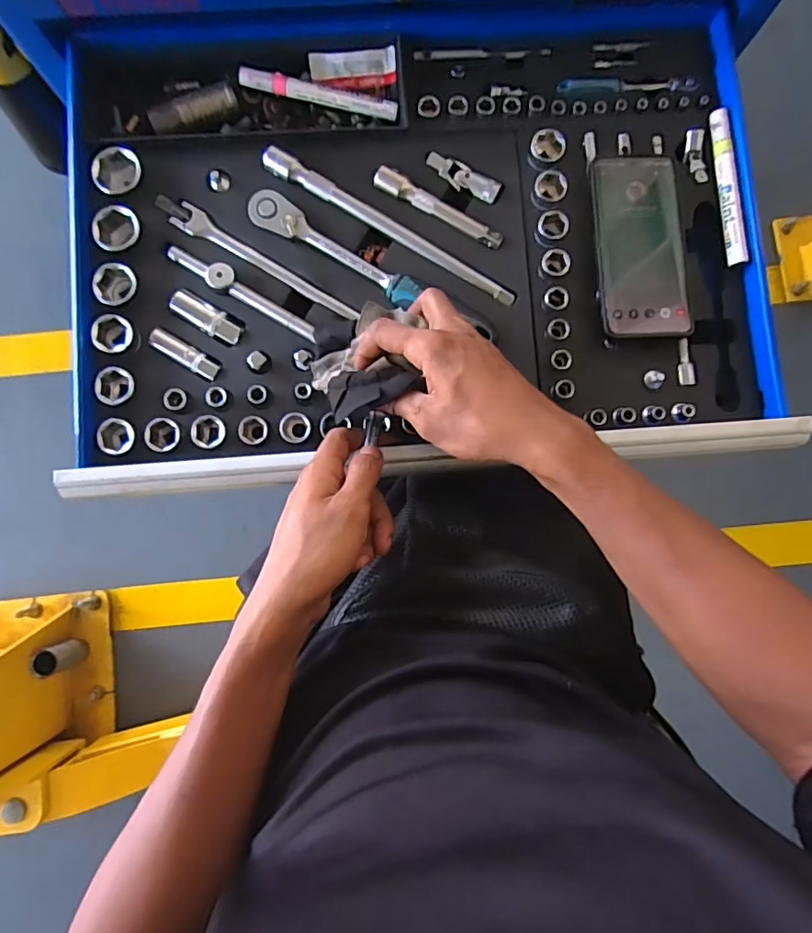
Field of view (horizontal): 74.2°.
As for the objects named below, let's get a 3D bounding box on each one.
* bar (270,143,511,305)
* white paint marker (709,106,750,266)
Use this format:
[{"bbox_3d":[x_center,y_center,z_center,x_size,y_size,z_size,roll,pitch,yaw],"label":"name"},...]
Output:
[{"bbox_3d":[-0.014,-0.207,0.463,0.246,0.015,0.017,30,85,2],"label":"bar"},{"bbox_3d":[0.279,-0.242,0.465,0.012,0.019,0.138,-6,85,-2],"label":"white paint marker"}]

